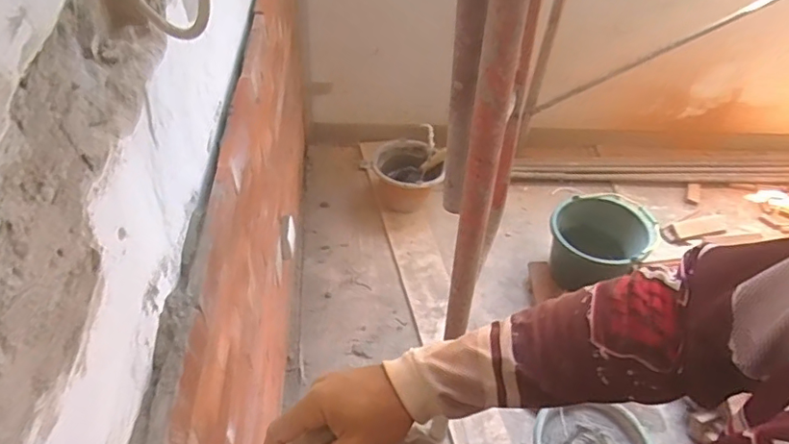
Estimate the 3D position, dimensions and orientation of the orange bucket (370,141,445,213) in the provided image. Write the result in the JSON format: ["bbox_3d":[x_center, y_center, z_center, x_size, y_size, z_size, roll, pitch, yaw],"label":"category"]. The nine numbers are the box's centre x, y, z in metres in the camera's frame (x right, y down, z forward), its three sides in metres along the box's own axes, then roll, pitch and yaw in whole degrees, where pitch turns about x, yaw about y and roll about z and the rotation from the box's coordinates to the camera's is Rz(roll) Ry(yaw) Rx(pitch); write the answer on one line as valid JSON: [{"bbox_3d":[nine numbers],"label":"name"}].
[{"bbox_3d":[0.040,-0.173,1.935,0.241,0.191,0.223,3,47,-3],"label":"orange bucket"}]

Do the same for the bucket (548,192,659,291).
[{"bbox_3d":[0.646,0.071,1.746,0.293,0.226,0.350,36,54,25],"label":"bucket"}]

